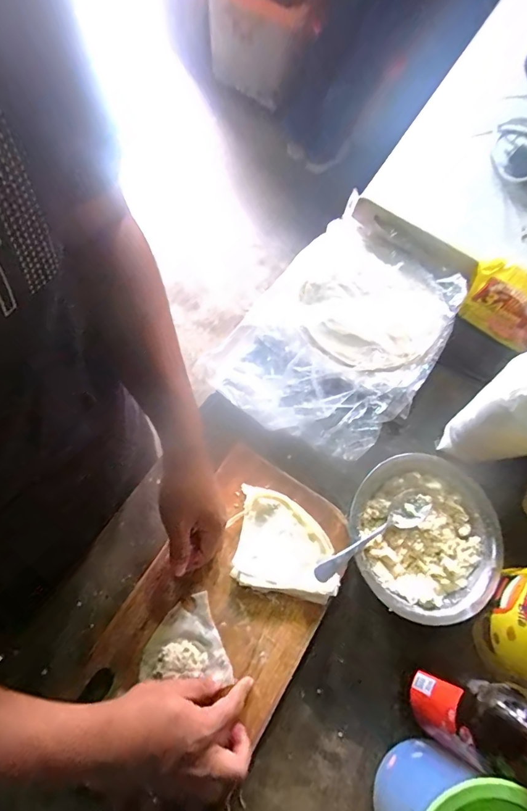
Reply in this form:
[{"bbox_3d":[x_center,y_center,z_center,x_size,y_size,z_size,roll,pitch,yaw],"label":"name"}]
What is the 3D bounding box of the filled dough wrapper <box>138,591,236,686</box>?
[{"bbox_3d":[-0.087,0.257,0.449,0.085,0.017,0.088,-21,71,-9],"label":"filled dough wrapper"}]

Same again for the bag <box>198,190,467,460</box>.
[{"bbox_3d":[0.115,-0.109,0.612,0.255,0.046,0.352,35,68,6],"label":"bag"}]

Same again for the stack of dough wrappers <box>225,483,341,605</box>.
[{"bbox_3d":[0.025,0.158,0.493,0.121,0.017,0.108,13,67,-3],"label":"stack of dough wrappers"}]

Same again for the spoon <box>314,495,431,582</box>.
[{"bbox_3d":[0.128,0.154,0.495,0.168,0.027,0.026,-25,71,-25],"label":"spoon"}]

